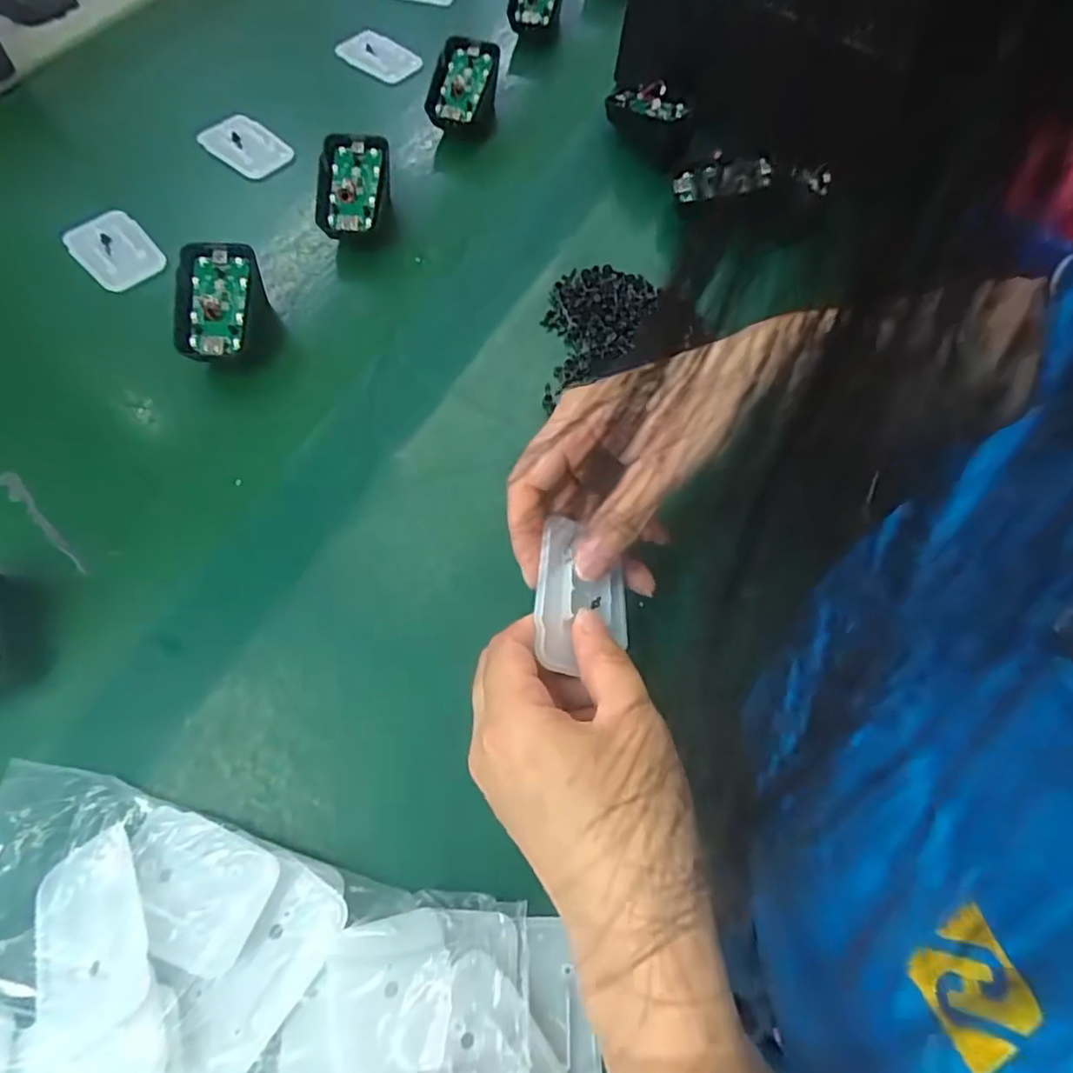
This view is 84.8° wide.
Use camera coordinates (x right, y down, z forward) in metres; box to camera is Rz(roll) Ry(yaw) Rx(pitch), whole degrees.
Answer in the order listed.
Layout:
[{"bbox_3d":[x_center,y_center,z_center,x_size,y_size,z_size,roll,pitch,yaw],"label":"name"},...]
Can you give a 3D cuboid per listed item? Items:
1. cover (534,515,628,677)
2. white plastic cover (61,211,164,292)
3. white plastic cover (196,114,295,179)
[{"bbox_3d":[0.019,0.024,0.245,0.038,0.019,0.066,3,67,0],"label":"cover"},{"bbox_3d":[-0.282,-0.192,0.393,0.045,0.009,0.064,-40,73,-16],"label":"white plastic cover"},{"bbox_3d":[-0.217,-0.294,0.441,0.064,0.011,0.044,33,70,12],"label":"white plastic cover"}]

